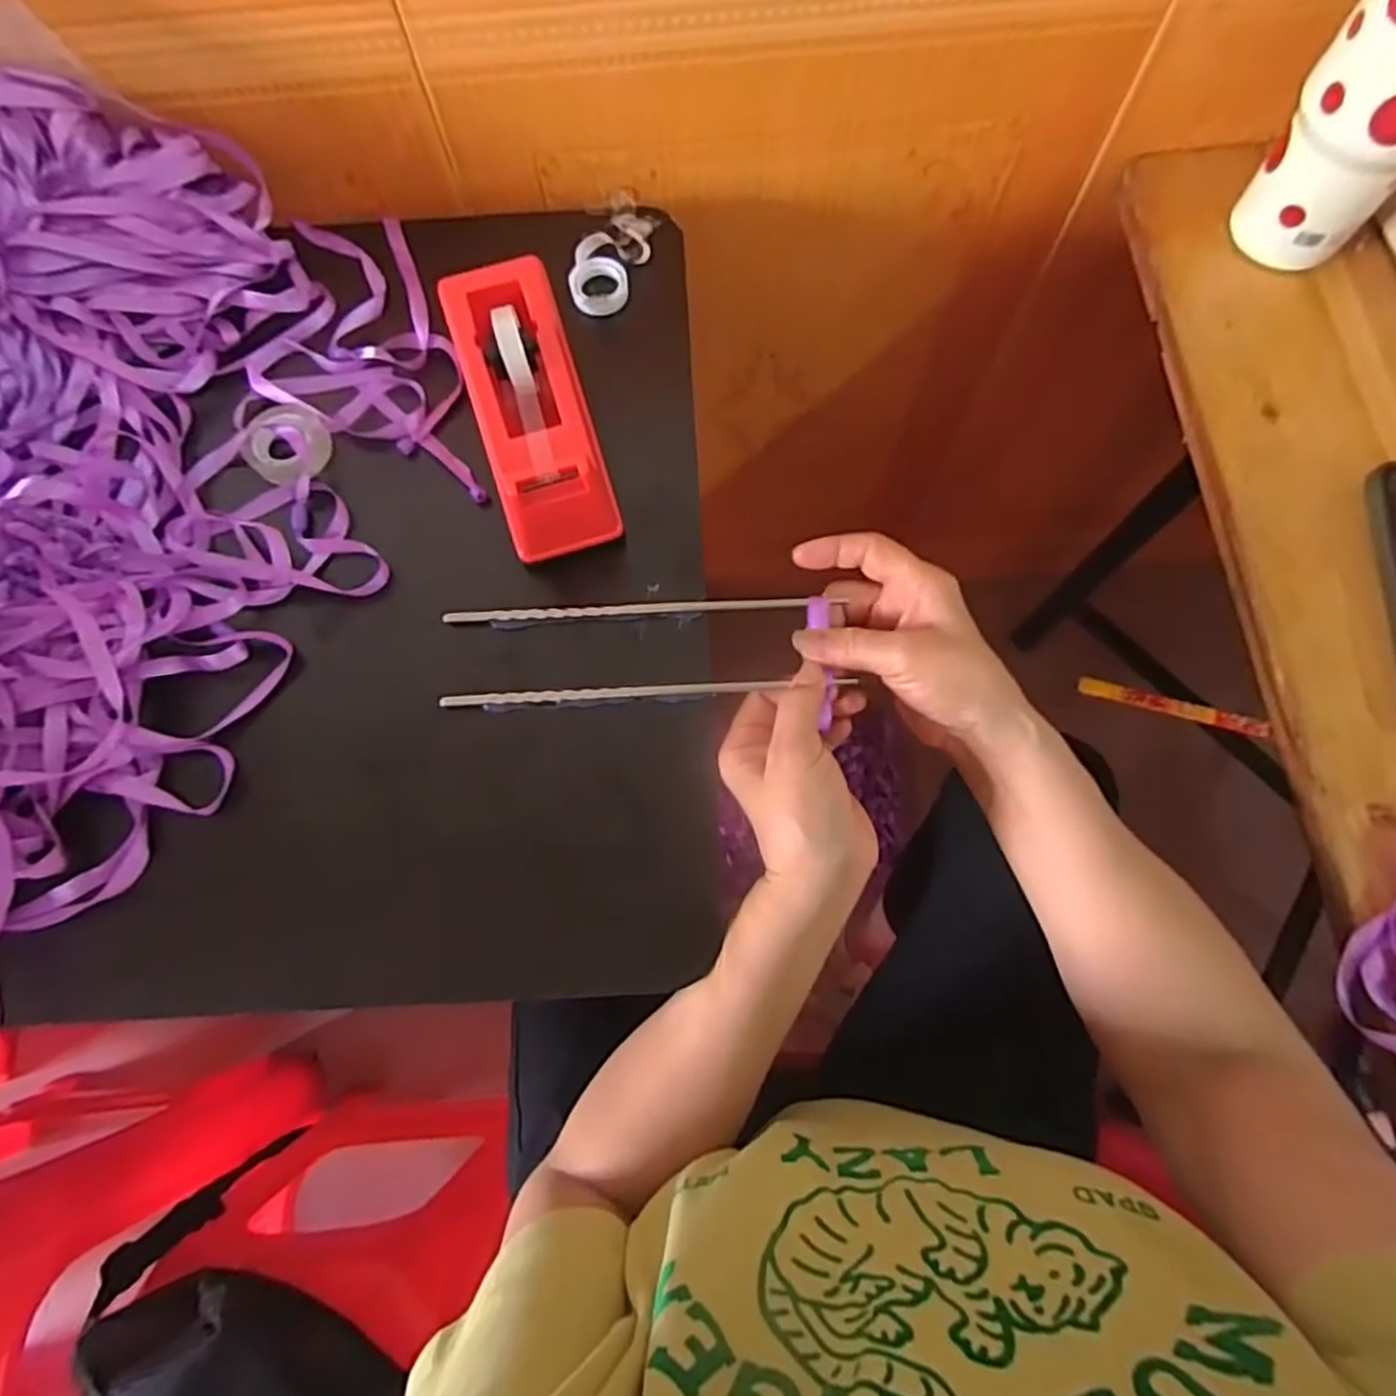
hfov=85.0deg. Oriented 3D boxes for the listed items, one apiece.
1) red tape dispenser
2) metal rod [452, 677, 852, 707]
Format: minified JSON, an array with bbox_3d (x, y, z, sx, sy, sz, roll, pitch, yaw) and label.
[{"bbox_3d":[-0.091,-0.156,0.425,0.063,0.075,0.161,-17,74,-4],"label":"red tape dispenser"},{"bbox_3d":[-0.028,-0.004,0.414,0.221,0.008,0.007,-3,73,-1],"label":"metal rod"}]

